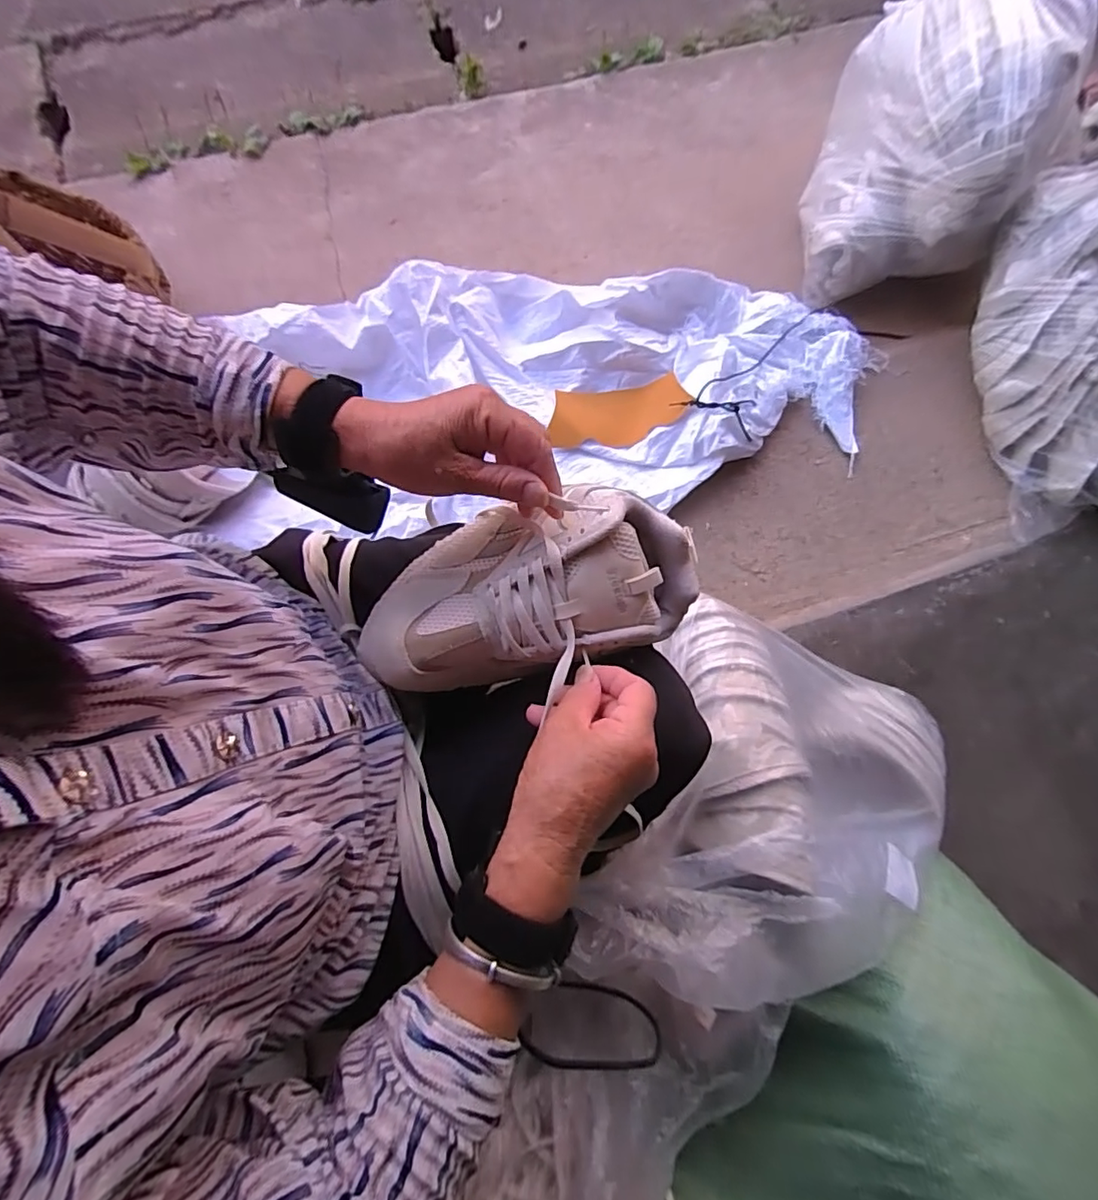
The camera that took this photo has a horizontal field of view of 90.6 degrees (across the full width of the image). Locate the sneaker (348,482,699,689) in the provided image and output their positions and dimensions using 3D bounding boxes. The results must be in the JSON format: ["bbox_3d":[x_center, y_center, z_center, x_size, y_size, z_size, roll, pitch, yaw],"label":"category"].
[{"bbox_3d":[-0.018,-0.011,0.380,0.231,0.091,0.114,-16,77,4],"label":"sneaker"}]

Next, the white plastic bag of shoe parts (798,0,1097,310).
[{"bbox_3d":[0.635,-0.749,0.882,0.322,0.251,0.466,18,78,2],"label":"white plastic bag of shoe parts"}]

